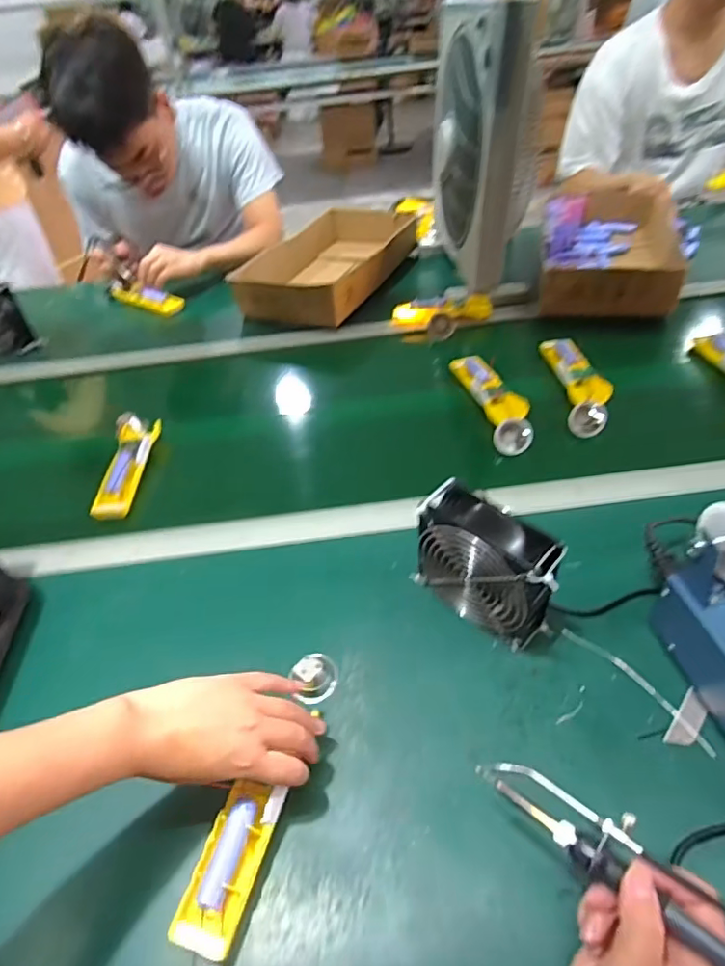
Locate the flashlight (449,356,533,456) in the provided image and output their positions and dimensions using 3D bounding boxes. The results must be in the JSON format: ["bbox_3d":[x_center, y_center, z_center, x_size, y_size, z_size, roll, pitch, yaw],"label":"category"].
[{"bbox_3d":[0.184,-0.117,0.767,0.066,0.041,0.218,-11,43,-5],"label":"flashlight"}]

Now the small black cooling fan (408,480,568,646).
[{"bbox_3d":[0.114,0.077,0.498,0.056,0.121,0.130,-36,50,-28],"label":"small black cooling fan"}]

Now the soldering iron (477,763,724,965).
[{"bbox_3d":[0.162,0.226,0.307,0.038,0.015,0.211,-35,42,-27],"label":"soldering iron"}]

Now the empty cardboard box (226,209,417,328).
[{"bbox_3d":[-0.058,-0.445,1.094,0.243,0.074,0.415,12,46,19],"label":"empty cardboard box"}]

